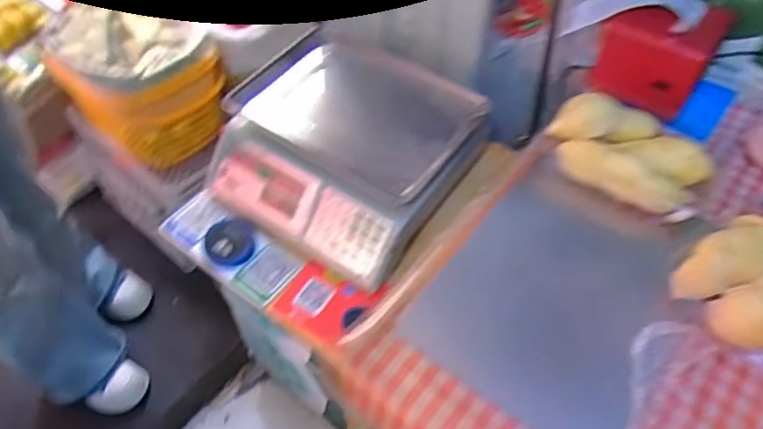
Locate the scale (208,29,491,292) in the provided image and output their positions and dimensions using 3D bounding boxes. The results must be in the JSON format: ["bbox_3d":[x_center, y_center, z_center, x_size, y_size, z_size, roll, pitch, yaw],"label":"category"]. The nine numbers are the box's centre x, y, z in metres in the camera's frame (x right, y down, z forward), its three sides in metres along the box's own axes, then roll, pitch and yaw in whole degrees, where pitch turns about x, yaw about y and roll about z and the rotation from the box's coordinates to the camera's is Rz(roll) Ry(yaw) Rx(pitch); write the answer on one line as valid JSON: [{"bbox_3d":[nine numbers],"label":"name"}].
[{"bbox_3d":[-0.050,-0.101,0.894,0.328,0.129,0.323,27,58,20],"label":"scale"}]

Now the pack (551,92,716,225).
[{"bbox_3d":[0.299,-0.076,0.692,0.118,0.065,0.182,-38,60,-23],"label":"pack"}]

